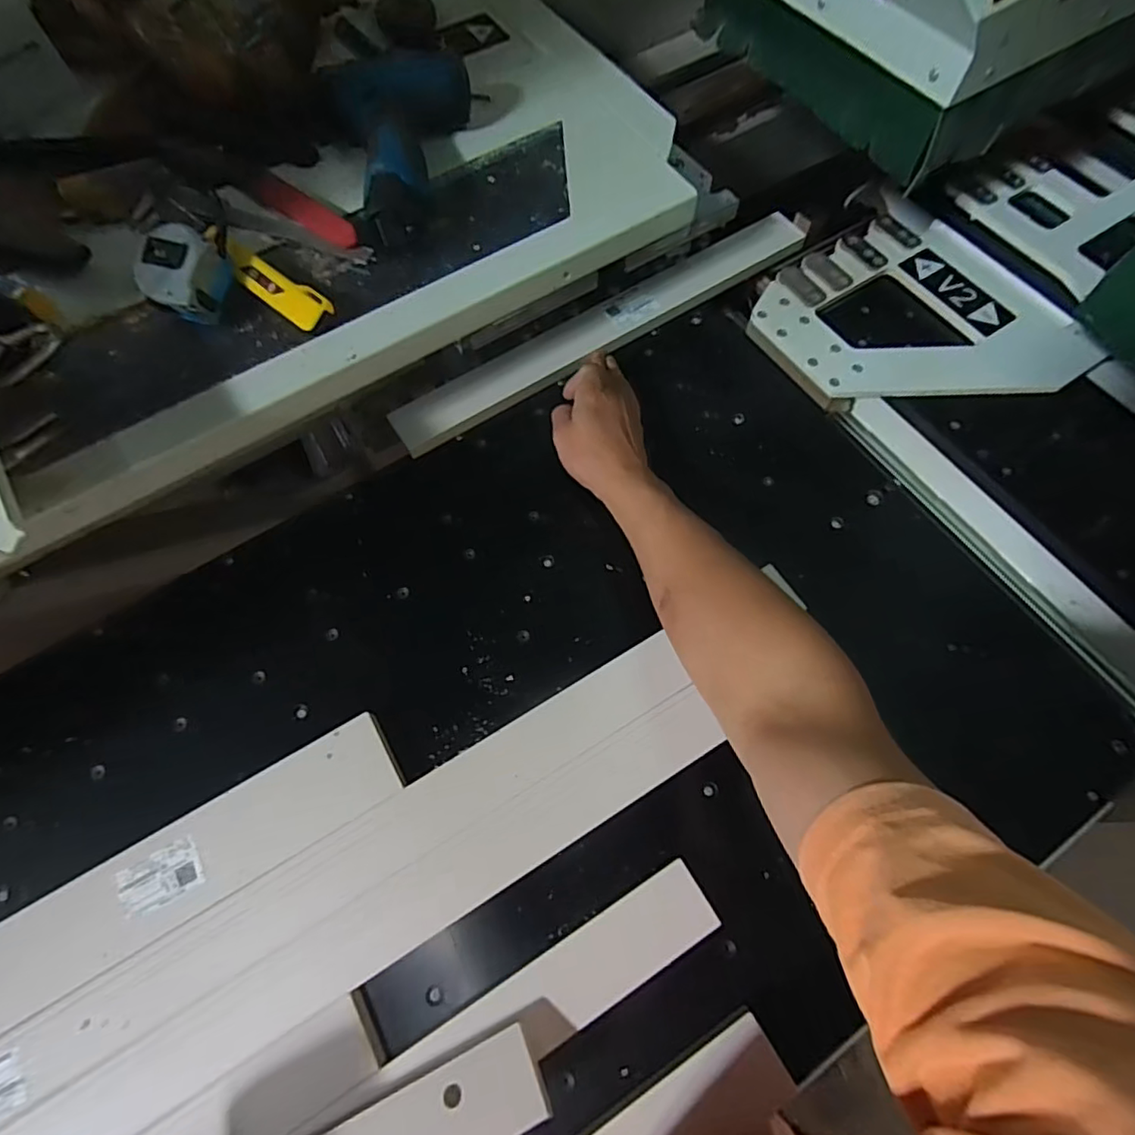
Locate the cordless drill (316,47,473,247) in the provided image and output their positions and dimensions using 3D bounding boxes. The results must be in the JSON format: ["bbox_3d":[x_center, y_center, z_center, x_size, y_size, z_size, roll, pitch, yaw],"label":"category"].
[{"bbox_3d":[-0.143,-0.369,0.529,0.130,0.064,0.176,-11,68,-3],"label":"cordless drill"}]

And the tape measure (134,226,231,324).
[{"bbox_3d":[-0.306,-0.233,0.478,0.060,0.049,0.063,23,70,10],"label":"tape measure"}]

